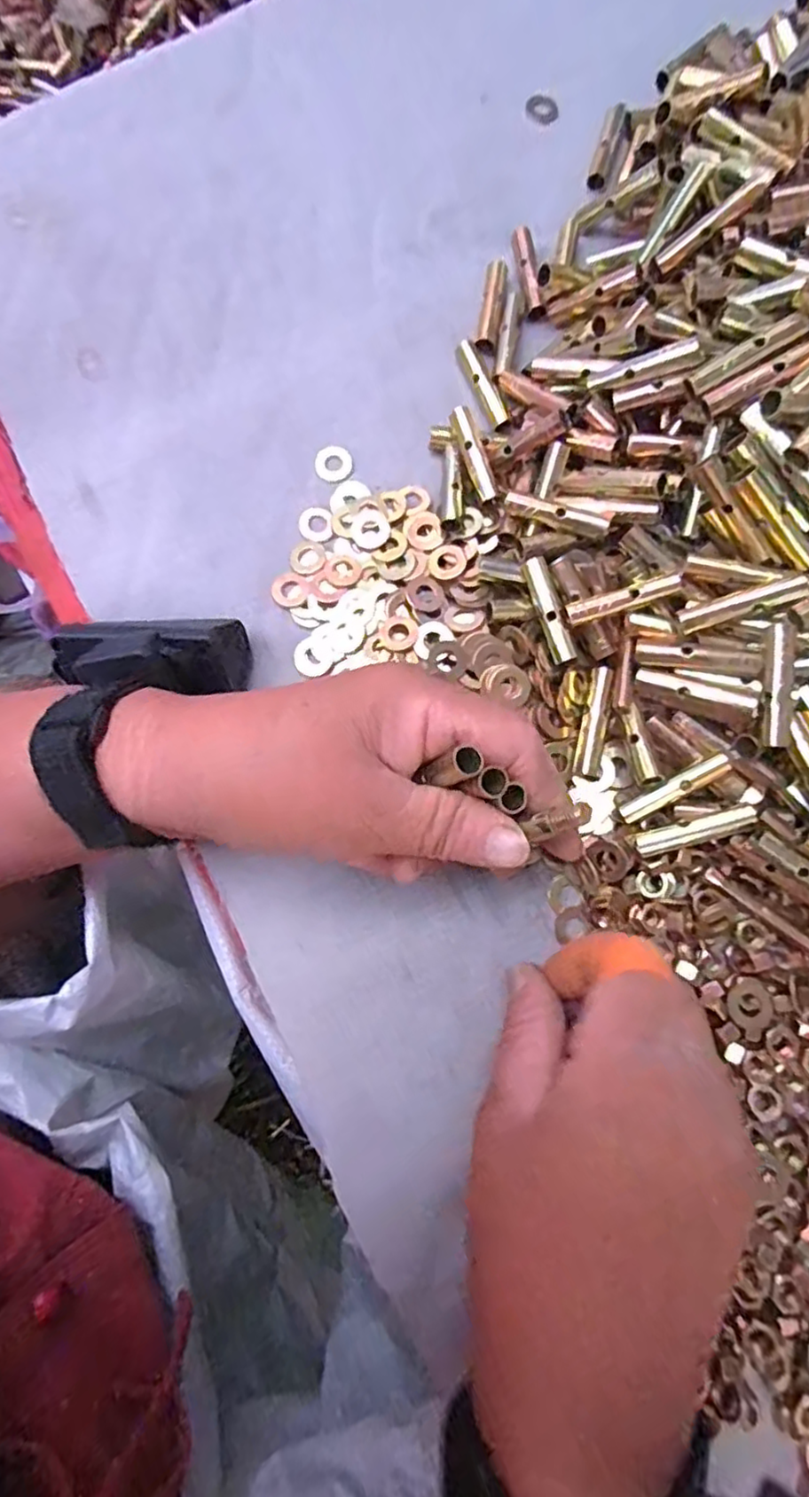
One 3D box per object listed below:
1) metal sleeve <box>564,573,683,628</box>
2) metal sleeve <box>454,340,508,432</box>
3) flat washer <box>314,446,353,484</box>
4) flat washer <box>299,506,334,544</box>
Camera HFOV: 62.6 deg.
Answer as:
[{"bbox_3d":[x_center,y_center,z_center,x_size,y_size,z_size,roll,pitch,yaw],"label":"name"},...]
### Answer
[{"bbox_3d":[0.084,-0.057,0.255,0.044,0.009,0.009,-16,79,-2],"label":"metal sleeve"},{"bbox_3d":[0.036,-0.164,0.303,0.010,0.012,0.044,-25,80,-4],"label":"metal sleeve"},{"bbox_3d":[-0.032,-0.129,0.302,0.017,0.004,0.019,-22,80,-3],"label":"flat washer"},{"bbox_3d":[-0.039,-0.099,0.293,0.015,0.004,0.016,0,79,1],"label":"flat washer"}]

